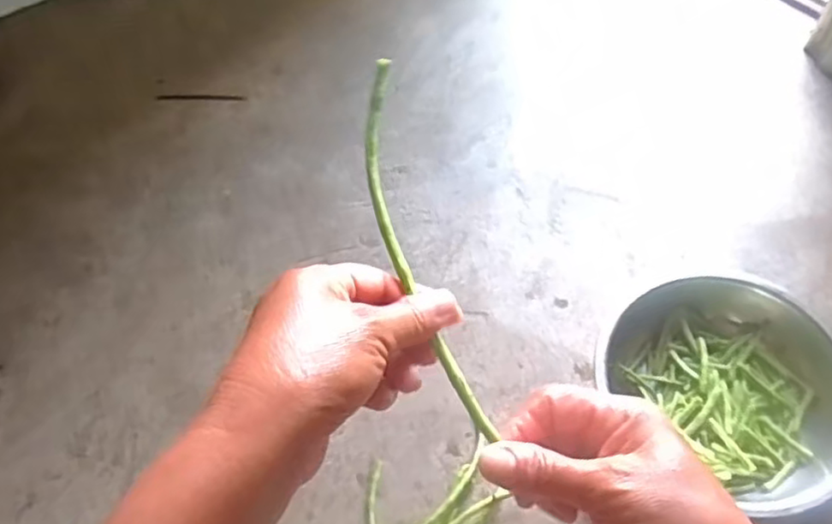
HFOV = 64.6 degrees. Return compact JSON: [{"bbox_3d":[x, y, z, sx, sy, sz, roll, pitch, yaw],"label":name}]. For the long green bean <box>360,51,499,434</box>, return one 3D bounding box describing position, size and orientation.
[{"bbox_3d":[0.000,-0.010,0.330,0.030,0.005,0.200,-17,77,-7],"label":"long green bean"}]

